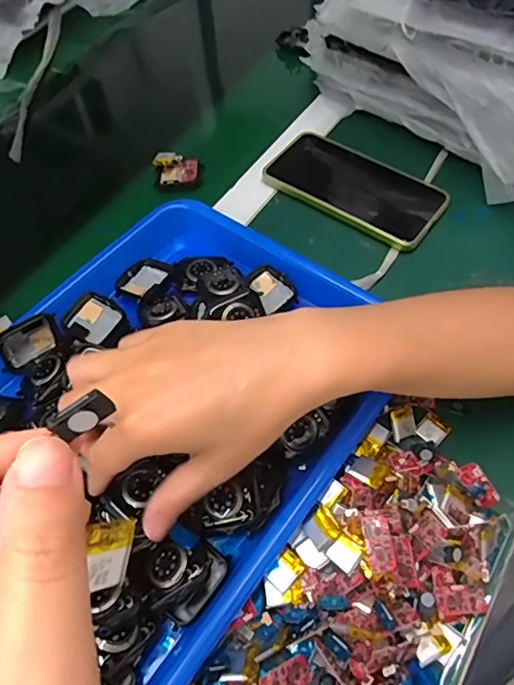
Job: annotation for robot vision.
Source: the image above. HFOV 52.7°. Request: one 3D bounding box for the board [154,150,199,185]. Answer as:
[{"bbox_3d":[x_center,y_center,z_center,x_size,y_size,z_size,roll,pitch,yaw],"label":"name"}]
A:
[{"bbox_3d":[-0.078,-0.168,0.502,0.043,0.014,0.033,7,59,9],"label":"board"}]

